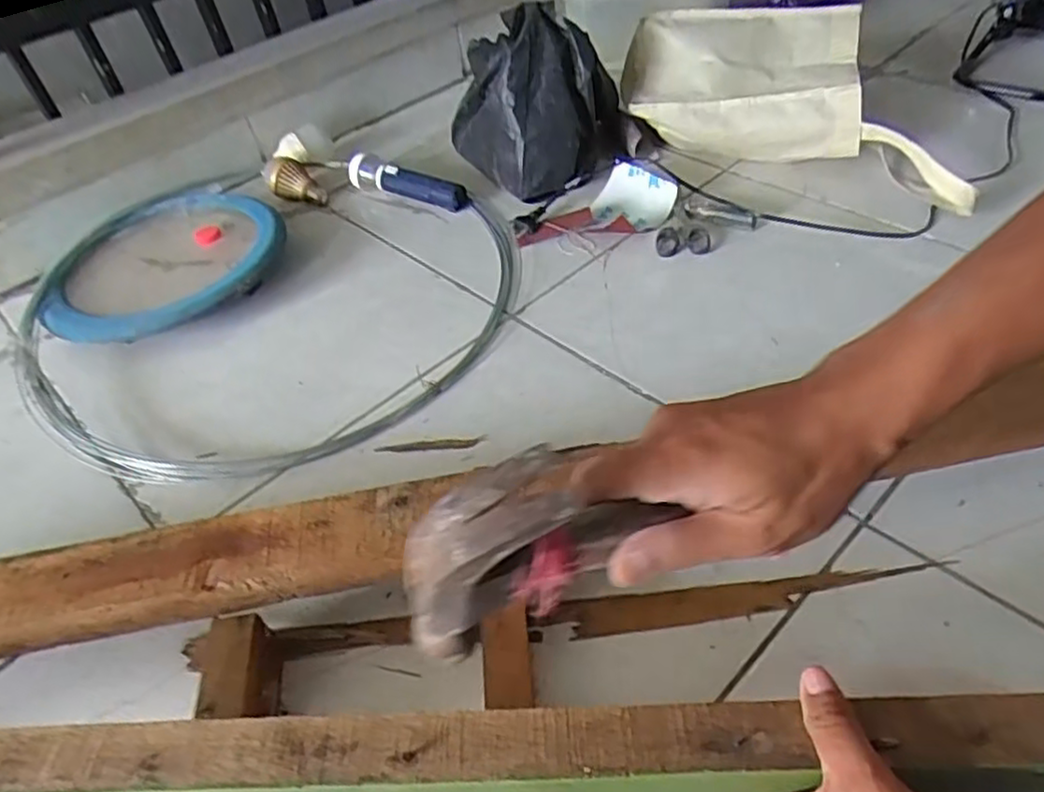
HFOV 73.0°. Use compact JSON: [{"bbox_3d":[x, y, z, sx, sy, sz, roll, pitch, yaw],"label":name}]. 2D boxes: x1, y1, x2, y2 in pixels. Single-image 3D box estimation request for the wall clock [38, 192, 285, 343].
[{"bbox_3d":[-0.422,-0.156,0.846,0.274,0.034,0.263,-20,46,-12],"label":"wall clock"}]

